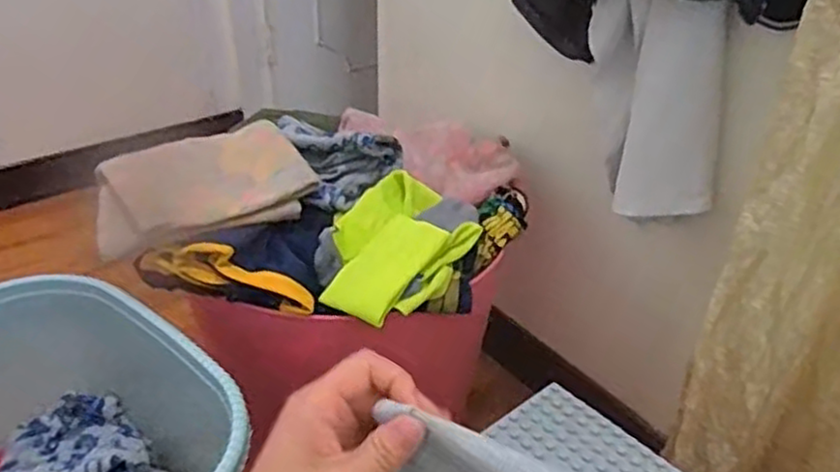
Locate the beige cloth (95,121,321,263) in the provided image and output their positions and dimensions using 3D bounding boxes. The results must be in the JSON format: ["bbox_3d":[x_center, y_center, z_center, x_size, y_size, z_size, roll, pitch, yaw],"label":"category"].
[{"bbox_3d":[-0.263,-0.062,0.864,0.246,0.060,0.159,-16,38,-24],"label":"beige cloth"}]

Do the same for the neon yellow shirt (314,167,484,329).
[{"bbox_3d":[-0.028,0.011,0.809,0.153,0.057,0.186,21,39,27],"label":"neon yellow shirt"}]

